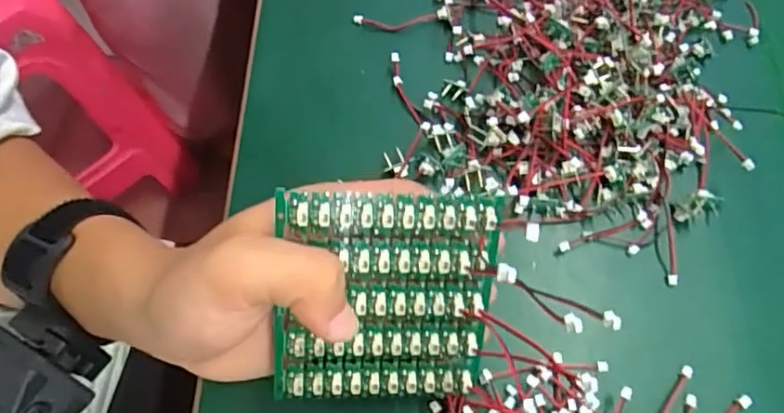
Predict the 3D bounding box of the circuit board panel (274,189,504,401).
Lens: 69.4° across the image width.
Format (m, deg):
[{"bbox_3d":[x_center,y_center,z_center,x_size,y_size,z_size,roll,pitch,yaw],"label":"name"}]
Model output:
[{"bbox_3d":[-0.002,0.038,0.216,0.080,0.007,0.086,2,110,-9],"label":"circuit board panel"}]

